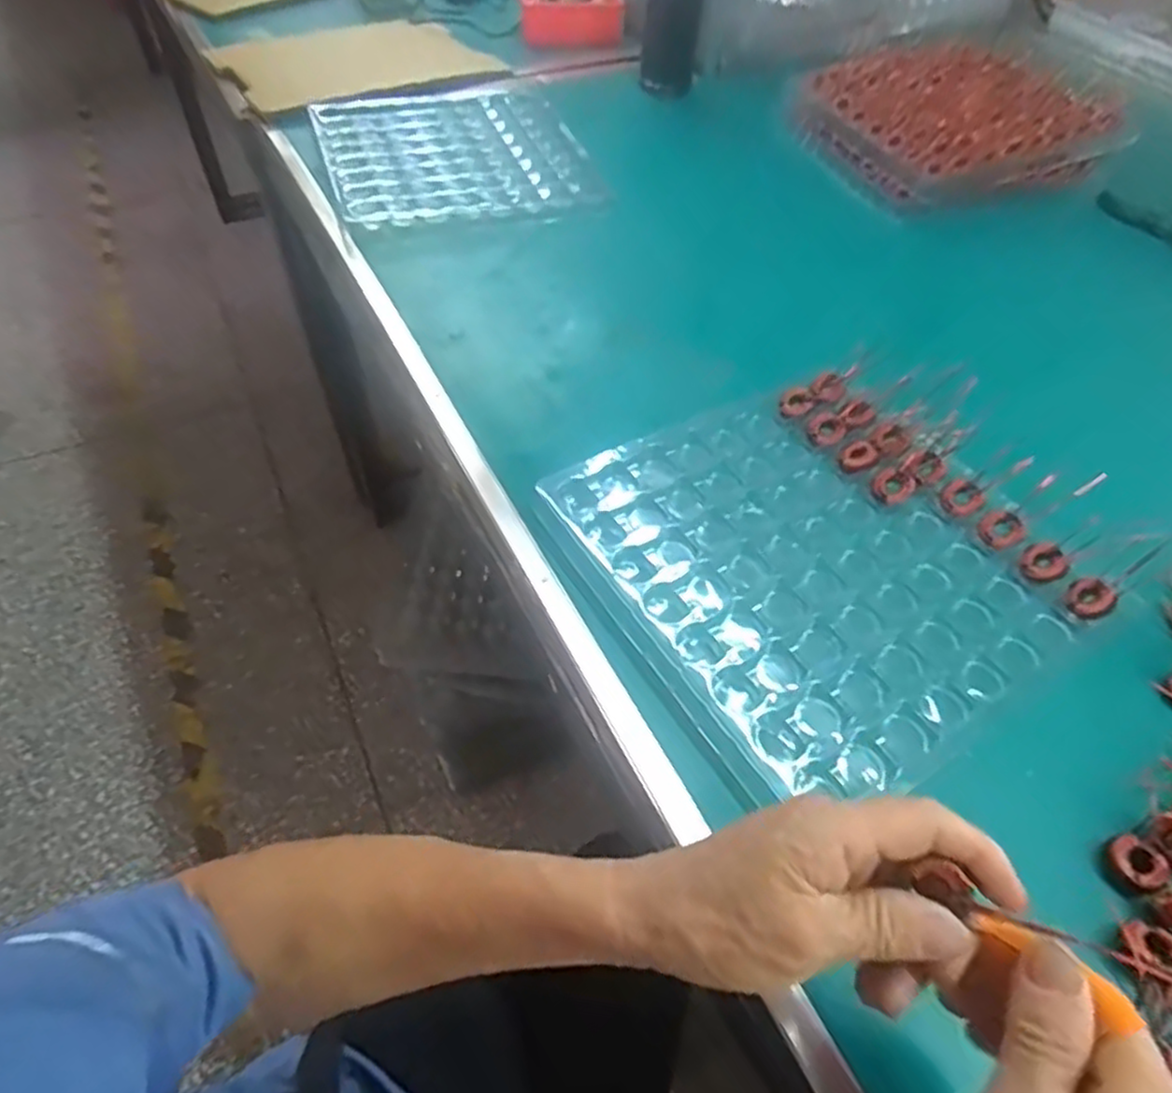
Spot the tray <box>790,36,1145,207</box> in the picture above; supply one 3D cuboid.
[{"bbox_3d":[0.439,-0.521,0.866,0.306,0.067,0.281,-17,55,-15],"label":"tray"}]

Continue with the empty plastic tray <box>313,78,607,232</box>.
[{"bbox_3d":[-0.152,-0.459,0.826,0.282,0.027,0.310,-13,54,-13],"label":"empty plastic tray"}]

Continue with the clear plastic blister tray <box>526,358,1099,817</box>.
[{"bbox_3d":[0.149,0.007,0.479,0.270,0.018,0.272,-26,58,-21],"label":"clear plastic blister tray"}]

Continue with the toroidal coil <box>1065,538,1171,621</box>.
[{"bbox_3d":[0.334,0.018,0.455,0.067,0.006,0.025,-51,53,10],"label":"toroidal coil"}]

